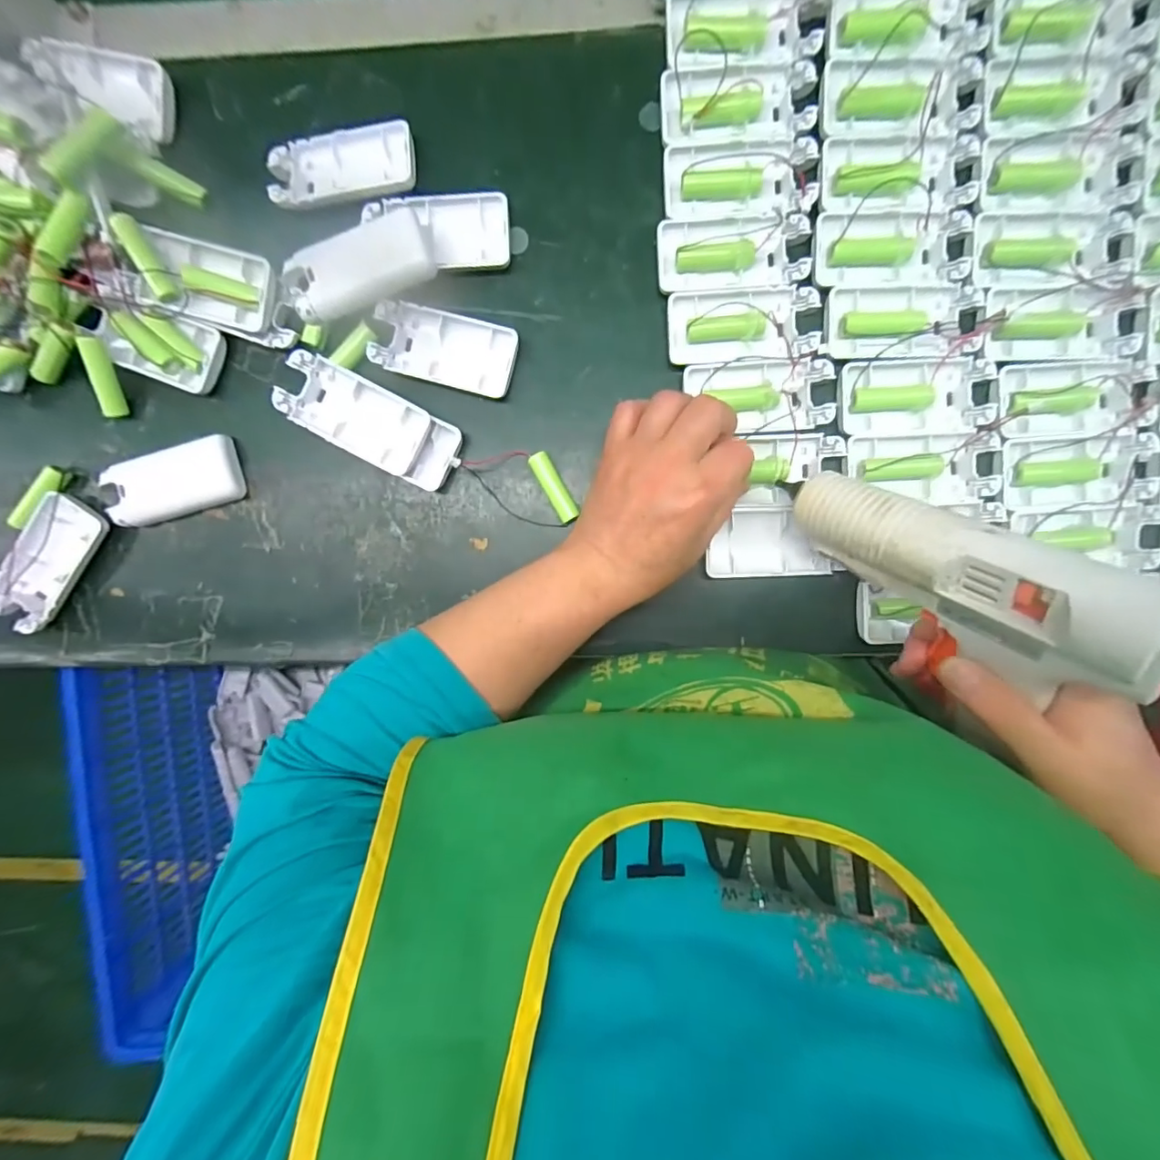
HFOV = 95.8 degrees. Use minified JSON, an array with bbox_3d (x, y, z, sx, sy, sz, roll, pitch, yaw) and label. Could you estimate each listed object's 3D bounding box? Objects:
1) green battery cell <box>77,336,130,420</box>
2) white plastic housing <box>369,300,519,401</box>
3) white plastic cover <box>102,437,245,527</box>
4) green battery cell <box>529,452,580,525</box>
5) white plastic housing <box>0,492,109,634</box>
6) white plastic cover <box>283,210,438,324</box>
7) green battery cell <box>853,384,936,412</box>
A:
[{"bbox_3d":[-0.310,-0.130,0.339,0.013,0.011,0.050,5,121,2],"label":"green battery cell"},{"bbox_3d":[-0.089,-0.151,0.346,0.093,0.011,0.045,14,94,1],"label":"white plastic housing"},{"bbox_3d":[-0.272,-0.065,0.353,0.090,0.014,0.043,-15,93,3],"label":"white plastic cover"},{"bbox_3d":[-0.017,-0.061,0.350,0.013,0.012,0.050,-29,92,4],"label":"green battery cell"},{"bbox_3d":[-0.359,-0.014,0.354,0.043,0.018,0.095,36,94,0],"label":"white plastic housing"},{"bbox_3d":[-0.139,-0.199,0.332,0.091,0.020,0.040,-20,92,3],"label":"white plastic cover"},{"bbox_3d":[0.199,-0.116,0.336,0.049,0.014,0.015,-1,93,2],"label":"green battery cell"}]

